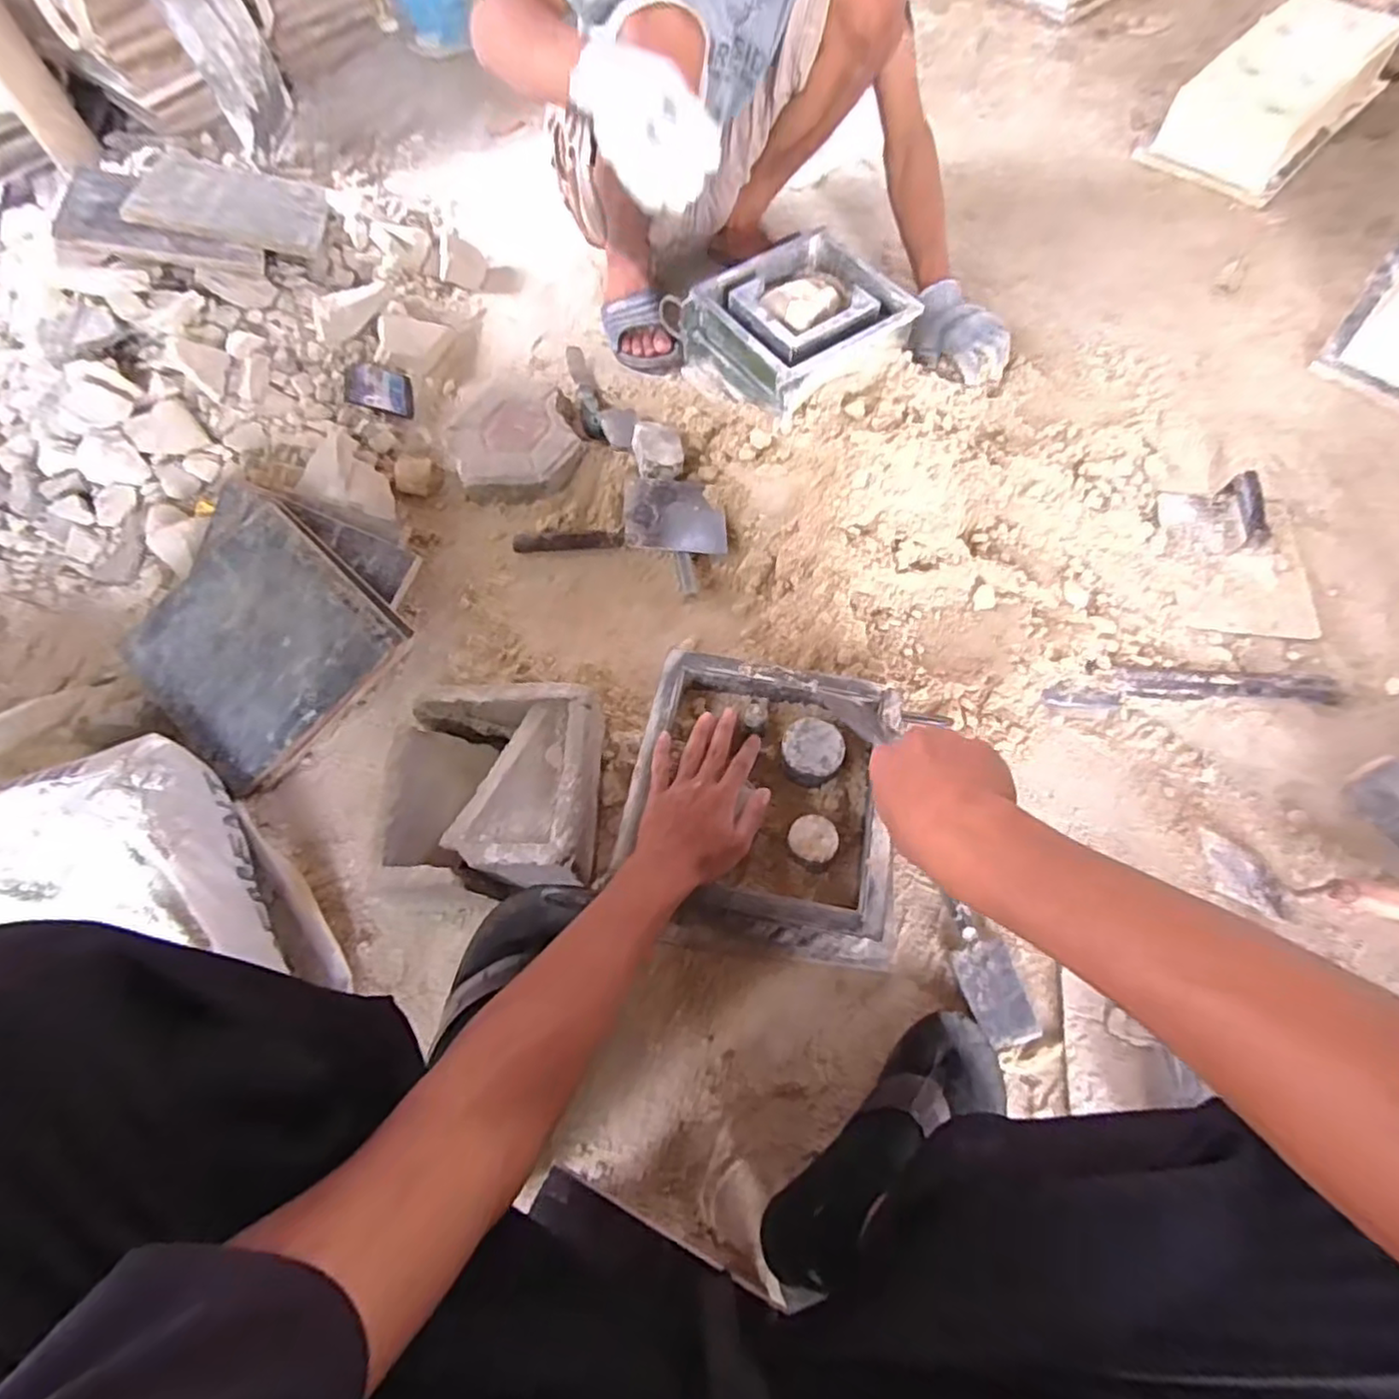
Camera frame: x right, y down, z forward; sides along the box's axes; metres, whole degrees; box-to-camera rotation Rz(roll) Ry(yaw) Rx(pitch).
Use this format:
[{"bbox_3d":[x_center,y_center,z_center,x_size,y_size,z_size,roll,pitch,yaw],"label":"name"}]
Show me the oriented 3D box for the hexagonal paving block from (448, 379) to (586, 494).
[{"bbox_3d":[-0.266,-0.365,0.971,0.170,0.054,0.203,-20,67,-9],"label":"hexagonal paving block"}]

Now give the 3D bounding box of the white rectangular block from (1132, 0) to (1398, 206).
[{"bbox_3d":[1.017,-1.069,1.200,0.414,0.123,0.232,-42,70,-16],"label":"white rectangular block"}]

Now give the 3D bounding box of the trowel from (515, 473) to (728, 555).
[{"bbox_3d":[-0.105,-0.225,0.907,0.278,0.059,0.147,-6,64,0],"label":"trowel"}]

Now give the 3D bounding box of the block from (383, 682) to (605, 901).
[{"bbox_3d":[-0.214,0.091,0.727,0.207,0.078,0.207,0,65,3],"label":"block"}]

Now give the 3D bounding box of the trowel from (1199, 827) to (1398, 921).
[{"bbox_3d":[0.624,0.197,0.684,0.240,0.051,0.072,17,67,11],"label":"trowel"}]

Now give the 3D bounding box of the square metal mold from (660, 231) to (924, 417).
[{"bbox_3d":[0.125,-0.536,0.983,0.236,0.125,0.277,-32,70,-13],"label":"square metal mold"}]

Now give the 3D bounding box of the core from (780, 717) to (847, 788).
[{"bbox_3d":[0.111,0.052,0.674,0.059,0.034,0.059,0,65,-1],"label":"core"}]

